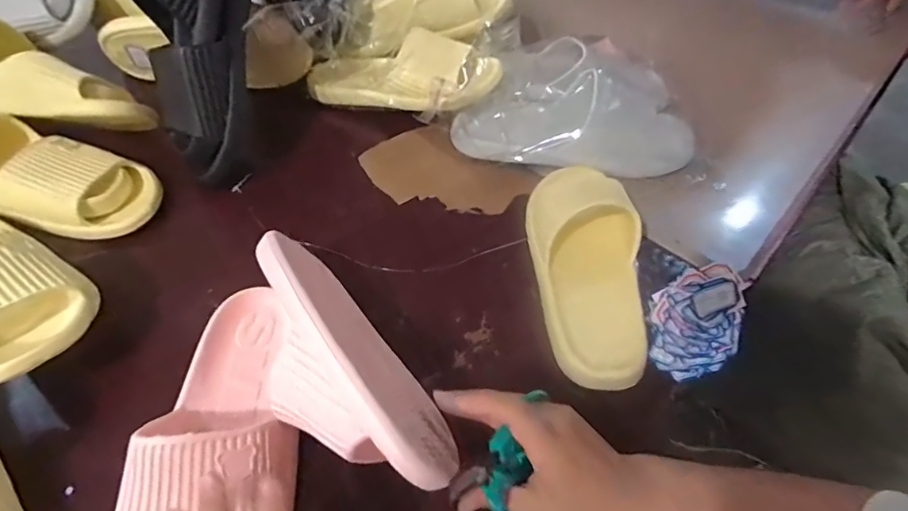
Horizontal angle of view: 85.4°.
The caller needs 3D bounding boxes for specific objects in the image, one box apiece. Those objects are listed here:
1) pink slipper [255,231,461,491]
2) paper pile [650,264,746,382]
[{"bbox_3d":[-0.087,0.081,0.377,0.063,0.096,0.254,-49,54,5],"label":"pink slipper"},{"bbox_3d":[0.203,0.057,0.410,0.073,0.069,0.066,-24,57,-18],"label":"paper pile"}]

